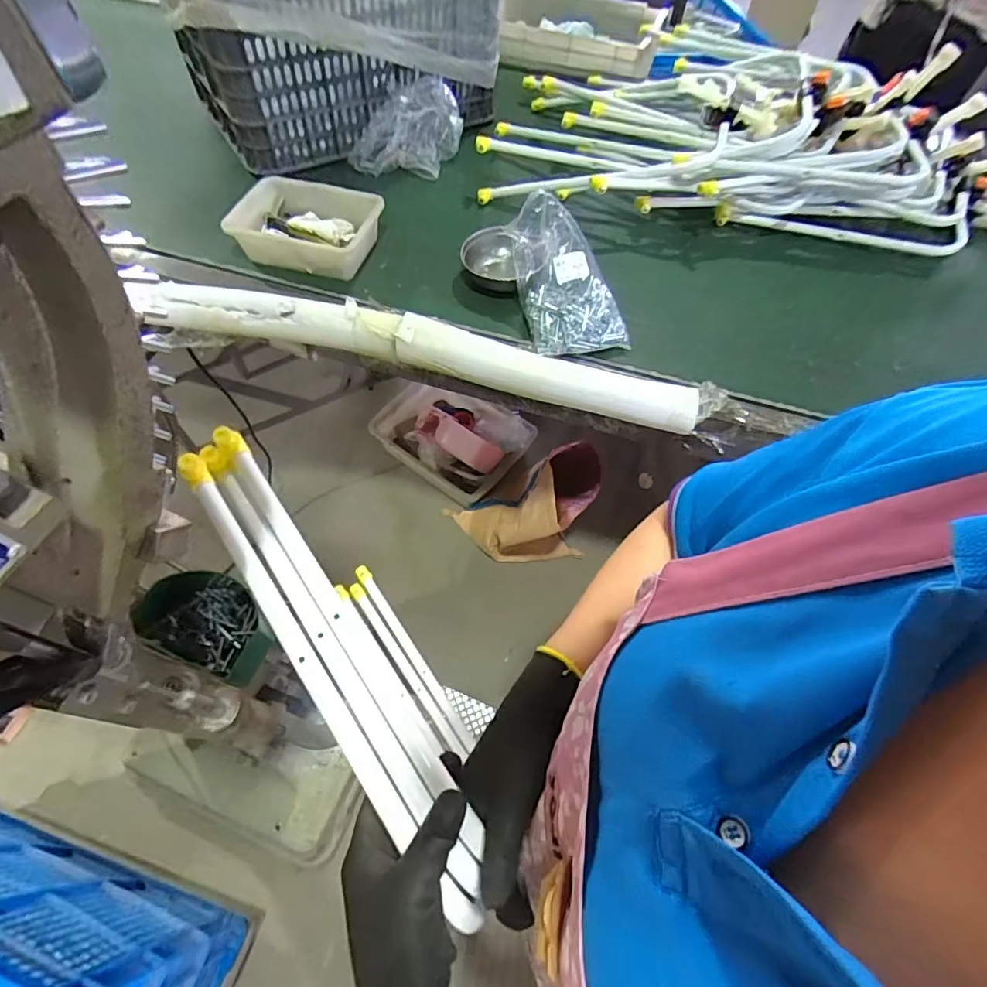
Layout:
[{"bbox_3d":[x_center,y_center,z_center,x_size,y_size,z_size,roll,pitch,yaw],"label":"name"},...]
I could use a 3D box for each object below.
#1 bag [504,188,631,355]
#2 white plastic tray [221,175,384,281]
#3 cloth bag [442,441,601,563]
[{"bbox_3d":[0.125,-0.380,0.845,0.158,0.150,0.270,-10,60,-8],"label":"bag"},{"bbox_3d":[-0.341,-0.486,0.907,0.246,0.077,0.185,13,60,6],"label":"white plastic tray"},{"bbox_3d":[0.117,0.061,1.490,0.453,0.355,0.319,-14,61,-10],"label":"cloth bag"}]

